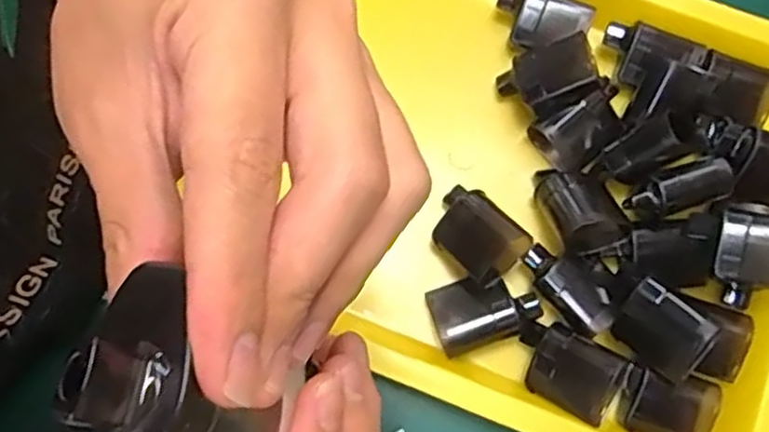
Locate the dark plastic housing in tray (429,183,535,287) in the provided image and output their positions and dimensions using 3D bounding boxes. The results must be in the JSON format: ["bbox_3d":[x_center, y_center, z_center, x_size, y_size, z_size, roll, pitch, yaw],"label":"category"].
[{"bbox_3d":[0.048,0.009,0.382,0.051,0.021,0.036,43,79,11],"label":"dark plastic housing in tray"}]

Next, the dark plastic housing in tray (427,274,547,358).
[{"bbox_3d":[0.053,0.050,0.380,0.053,0.024,0.038,-18,76,-5],"label":"dark plastic housing in tray"}]

